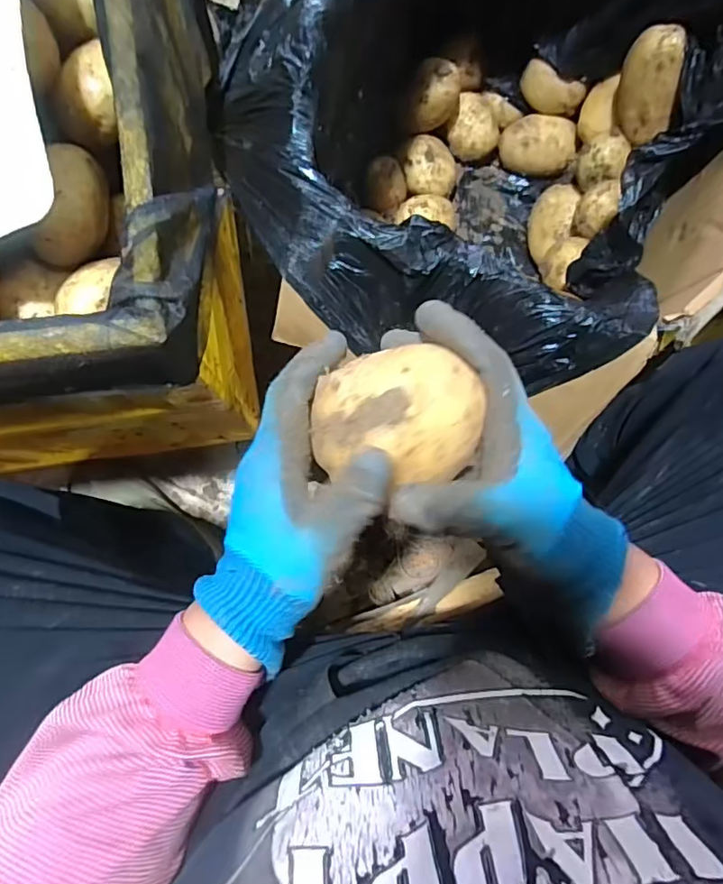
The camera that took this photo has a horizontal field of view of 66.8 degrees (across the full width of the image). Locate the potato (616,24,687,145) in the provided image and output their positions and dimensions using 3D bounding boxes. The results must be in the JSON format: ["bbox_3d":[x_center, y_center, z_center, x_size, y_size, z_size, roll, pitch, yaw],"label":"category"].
[{"bbox_3d":[0.332,-0.405,0.624,0.050,0.108,0.064,-19,42,-20],"label":"potato"}]

